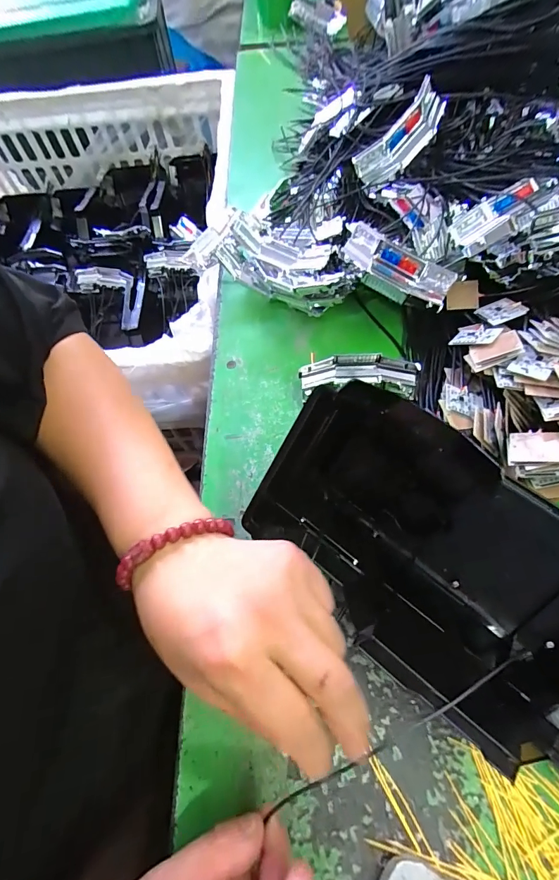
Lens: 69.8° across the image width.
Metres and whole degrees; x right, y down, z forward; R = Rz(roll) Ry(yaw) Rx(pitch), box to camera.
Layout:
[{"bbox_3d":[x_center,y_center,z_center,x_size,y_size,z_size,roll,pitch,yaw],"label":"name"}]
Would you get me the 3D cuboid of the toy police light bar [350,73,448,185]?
[{"bbox_3d":[0.109,-0.263,0.347,0.092,0.030,0.028,-44,67,7],"label":"toy police light bar"}]

